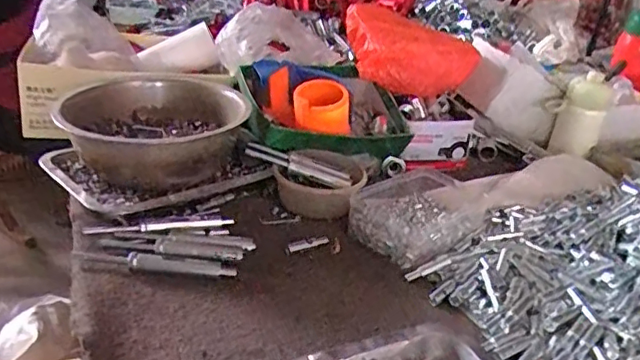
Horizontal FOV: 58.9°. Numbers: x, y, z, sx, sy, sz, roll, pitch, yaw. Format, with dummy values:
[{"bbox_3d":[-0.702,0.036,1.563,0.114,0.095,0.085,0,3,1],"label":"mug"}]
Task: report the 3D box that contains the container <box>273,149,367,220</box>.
[{"bbox_3d":[-0.002,0.005,0.717,0.112,0.054,0.112,2,27,-1],"label":"container"}]

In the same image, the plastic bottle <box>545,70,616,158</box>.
[{"bbox_3d":[0.402,-0.097,0.882,0.063,0.126,0.066,-11,30,-28],"label":"plastic bottle"}]

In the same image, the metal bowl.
[{"bbox_3d":[-0.204,-0.046,0.708,0.214,0.109,0.218,2,27,-1],"label":"metal bowl"}]

